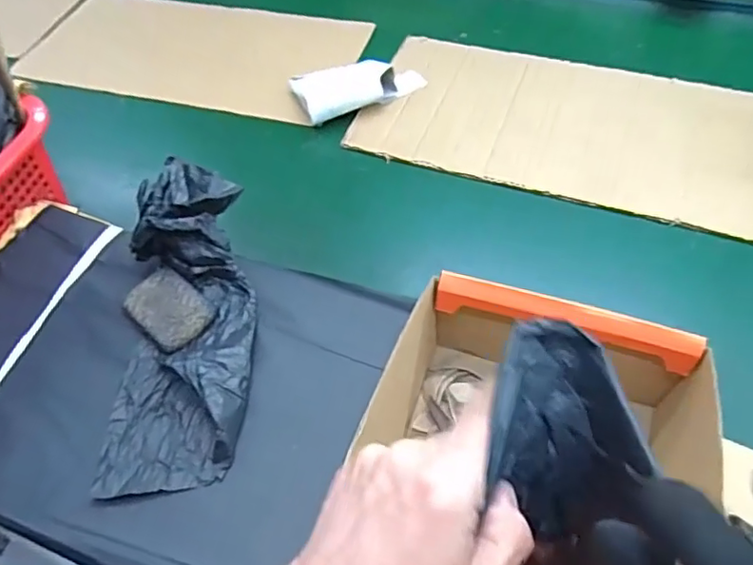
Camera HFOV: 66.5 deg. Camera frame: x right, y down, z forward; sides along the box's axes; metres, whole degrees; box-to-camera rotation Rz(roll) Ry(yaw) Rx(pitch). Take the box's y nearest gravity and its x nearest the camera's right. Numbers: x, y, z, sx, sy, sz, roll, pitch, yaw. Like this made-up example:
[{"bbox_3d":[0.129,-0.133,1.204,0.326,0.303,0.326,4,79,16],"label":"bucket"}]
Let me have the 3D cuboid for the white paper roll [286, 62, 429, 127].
[{"bbox_3d":[-0.026,-0.270,0.782,0.175,0.043,0.095,-19,55,-9],"label":"white paper roll"}]

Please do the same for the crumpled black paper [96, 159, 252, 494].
[{"bbox_3d":[-0.148,0.023,0.439,0.106,0.065,0.260,-3,68,3],"label":"crumpled black paper"}]

